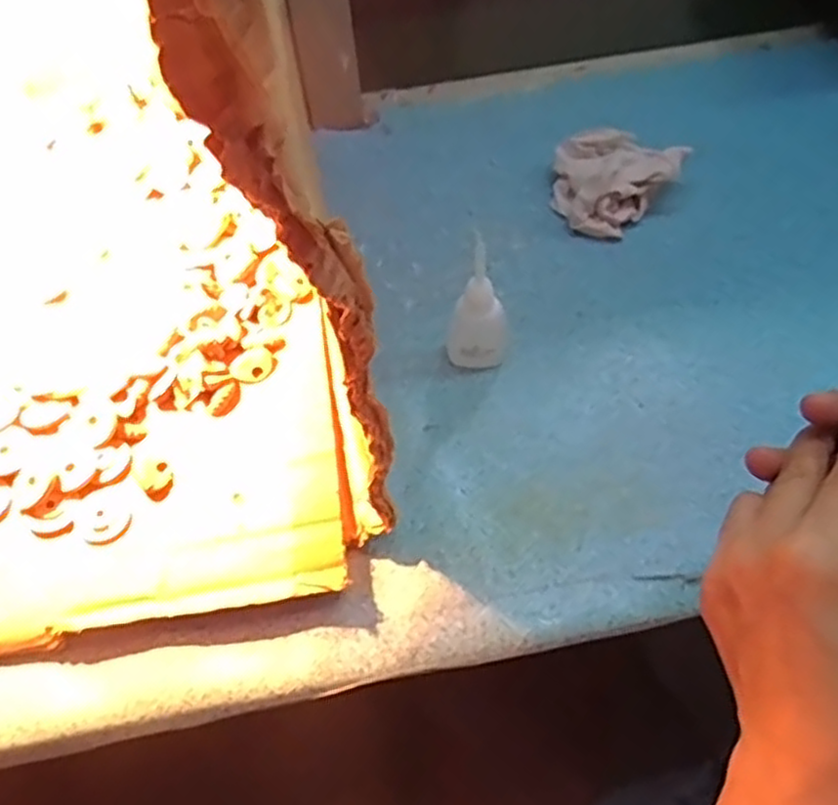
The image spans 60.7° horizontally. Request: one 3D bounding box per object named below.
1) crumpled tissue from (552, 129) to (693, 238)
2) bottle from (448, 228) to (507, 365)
[{"bbox_3d":[0.127,-0.147,0.477,0.081,0.044,0.062,18,61,14],"label":"crumpled tissue"},{"bbox_3d":[0.033,-0.056,0.400,0.034,0.088,0.029,1,58,4],"label":"bottle"}]

